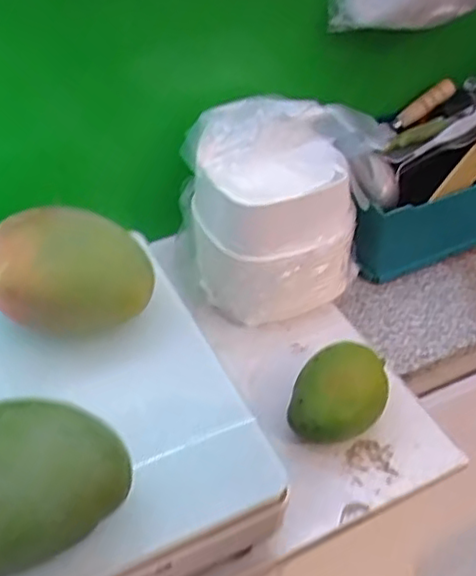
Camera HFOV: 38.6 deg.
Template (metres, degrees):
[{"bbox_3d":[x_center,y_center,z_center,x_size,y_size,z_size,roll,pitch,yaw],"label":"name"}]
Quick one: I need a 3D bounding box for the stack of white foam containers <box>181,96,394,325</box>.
[{"bbox_3d":[0.052,-0.079,0.745,0.231,0.189,0.151,-4,44,-1],"label":"stack of white foam containers"}]

